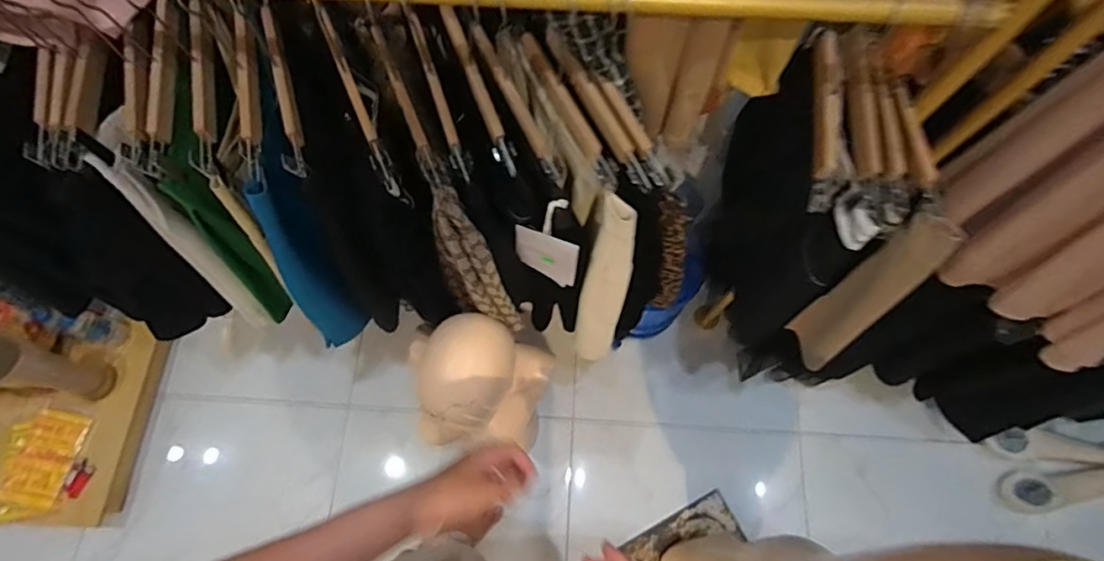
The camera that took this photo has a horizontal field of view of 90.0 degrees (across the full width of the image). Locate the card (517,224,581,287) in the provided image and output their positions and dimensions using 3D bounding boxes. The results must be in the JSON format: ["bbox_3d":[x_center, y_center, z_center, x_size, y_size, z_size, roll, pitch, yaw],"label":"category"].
[{"bbox_3d":[-0.008,-0.034,0.752,0.088,0.109,0.010,20,62,8],"label":"card"}]

